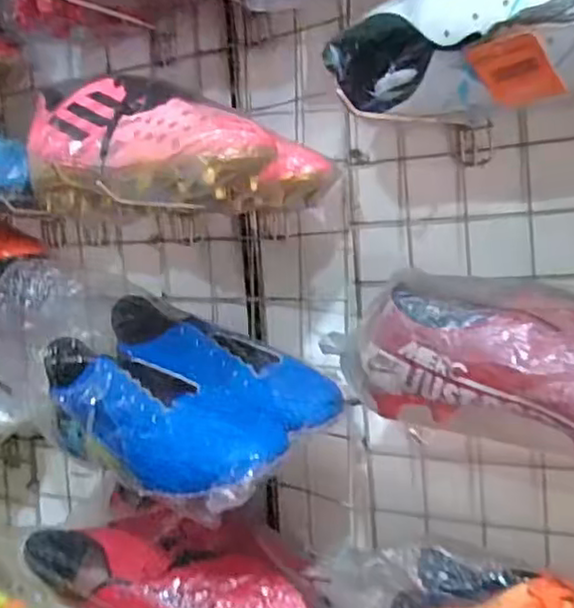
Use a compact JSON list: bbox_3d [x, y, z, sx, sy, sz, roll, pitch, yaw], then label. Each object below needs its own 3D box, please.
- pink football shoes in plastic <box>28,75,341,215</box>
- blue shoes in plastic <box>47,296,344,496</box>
[{"bbox_3d":[-0.091,-0.129,0.566,0.229,0.099,0.179,0,7,33],"label":"pink football shoes in plastic"},{"bbox_3d":[-0.075,0.063,0.562,0.224,0.111,0.141,2,8,45],"label":"blue shoes in plastic"}]

